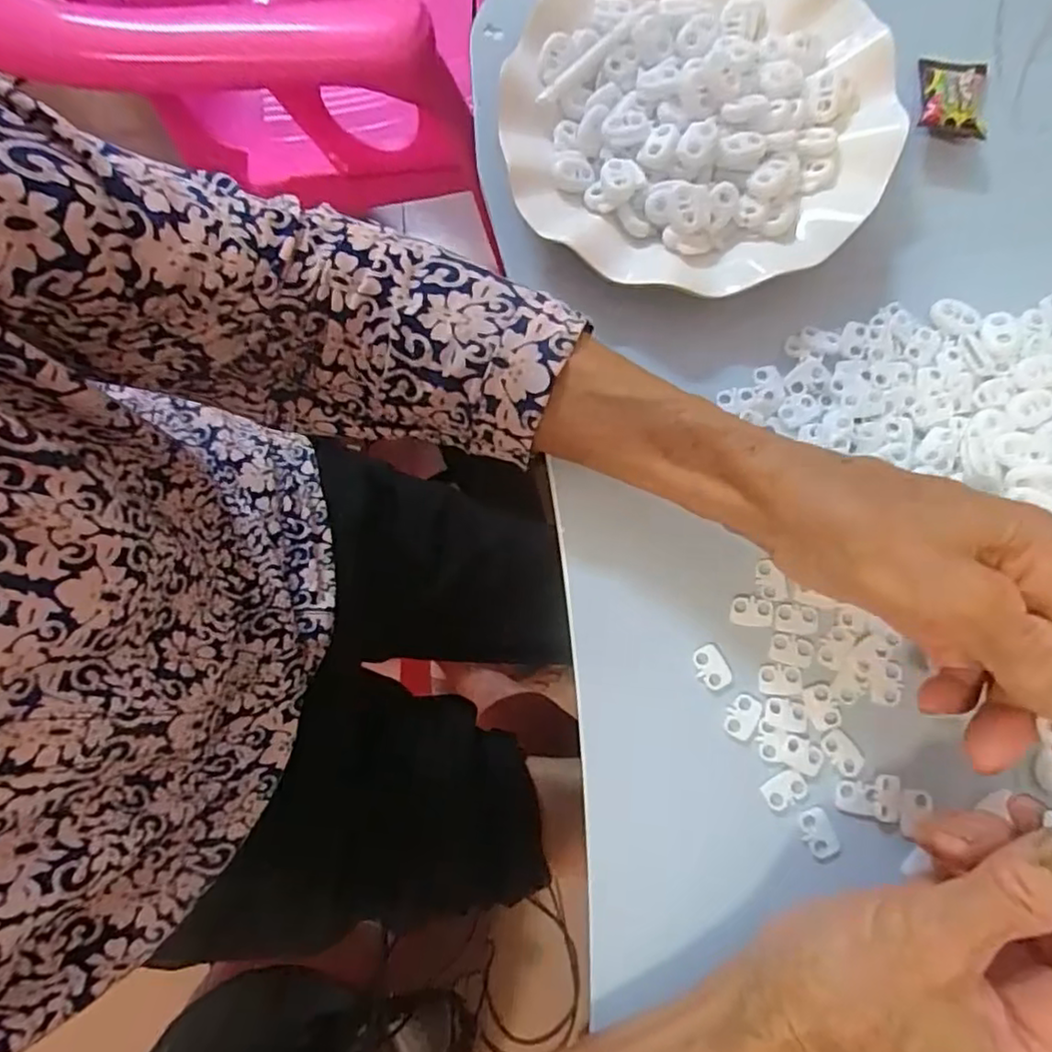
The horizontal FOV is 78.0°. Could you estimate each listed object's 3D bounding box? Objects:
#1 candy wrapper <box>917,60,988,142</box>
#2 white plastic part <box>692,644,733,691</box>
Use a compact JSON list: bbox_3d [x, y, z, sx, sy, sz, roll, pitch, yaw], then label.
[{"bbox_3d":[0.209,-0.210,0.315,0.033,0.012,0.048,12,78,7],"label":"candy wrapper"},{"bbox_3d":[0.080,0.061,0.278,0.013,0.004,0.019,-27,76,-2],"label":"white plastic part"}]

